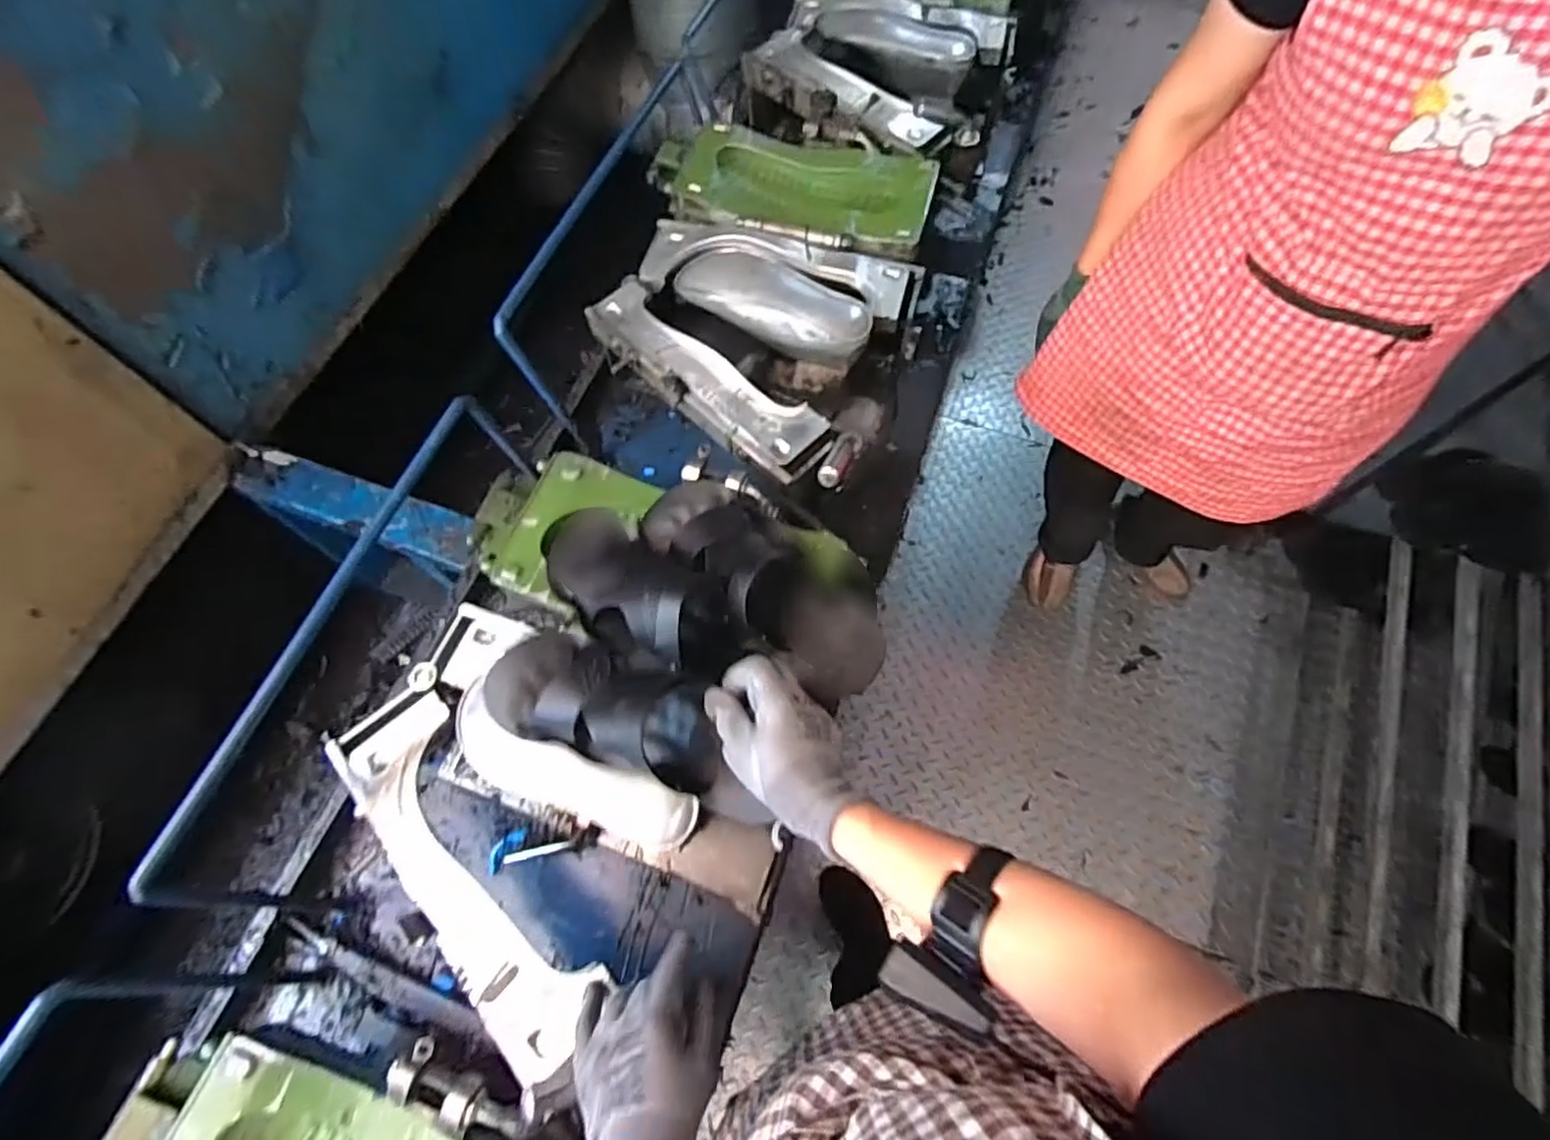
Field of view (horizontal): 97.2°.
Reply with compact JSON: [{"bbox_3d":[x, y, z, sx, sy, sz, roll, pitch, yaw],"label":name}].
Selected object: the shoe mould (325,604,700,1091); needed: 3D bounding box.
[{"bbox_3d":[-0.251,0.251,0.712,0.224,0.160,0.381,-41,71,-15],"label":"shoe mould"}]

